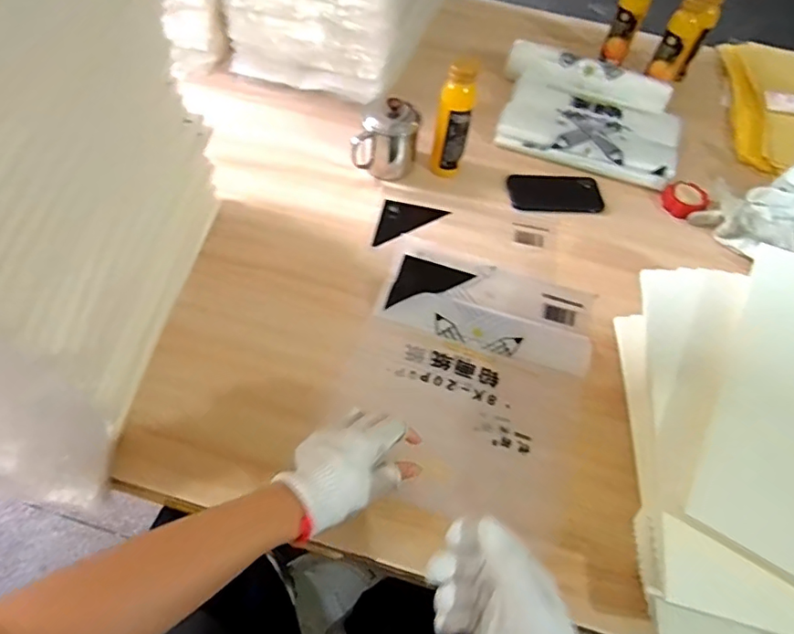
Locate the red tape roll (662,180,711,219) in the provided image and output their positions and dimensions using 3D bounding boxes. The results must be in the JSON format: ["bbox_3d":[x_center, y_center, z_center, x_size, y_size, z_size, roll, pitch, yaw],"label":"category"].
[{"bbox_3d":[0.457,-0.188,0.851,0.062,0.026,0.063,2,55,-4],"label":"red tape roll"}]

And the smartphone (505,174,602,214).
[{"bbox_3d":[0.250,-0.194,0.841,0.146,0.013,0.075,3,55,-4],"label":"smartphone"}]

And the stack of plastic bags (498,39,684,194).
[{"bbox_3d":[0.329,-0.352,0.917,0.308,0.054,0.241,16,55,6],"label":"stack of plastic bags"}]

